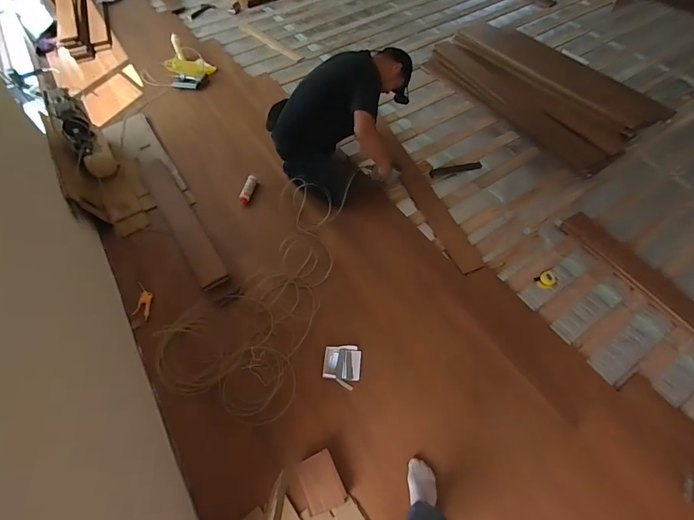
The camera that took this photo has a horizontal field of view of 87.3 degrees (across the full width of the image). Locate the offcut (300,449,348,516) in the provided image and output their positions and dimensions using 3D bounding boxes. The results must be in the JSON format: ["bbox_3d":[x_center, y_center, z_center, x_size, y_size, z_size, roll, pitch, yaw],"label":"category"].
[{"bbox_3d":[-0.092,0.796,1.306,0.131,0.020,0.175,-20,60,-11],"label":"offcut"}]

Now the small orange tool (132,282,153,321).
[{"bbox_3d":[-0.968,0.193,1.731,0.080,0.020,0.187,-5,61,-1],"label":"small orange tool"}]

